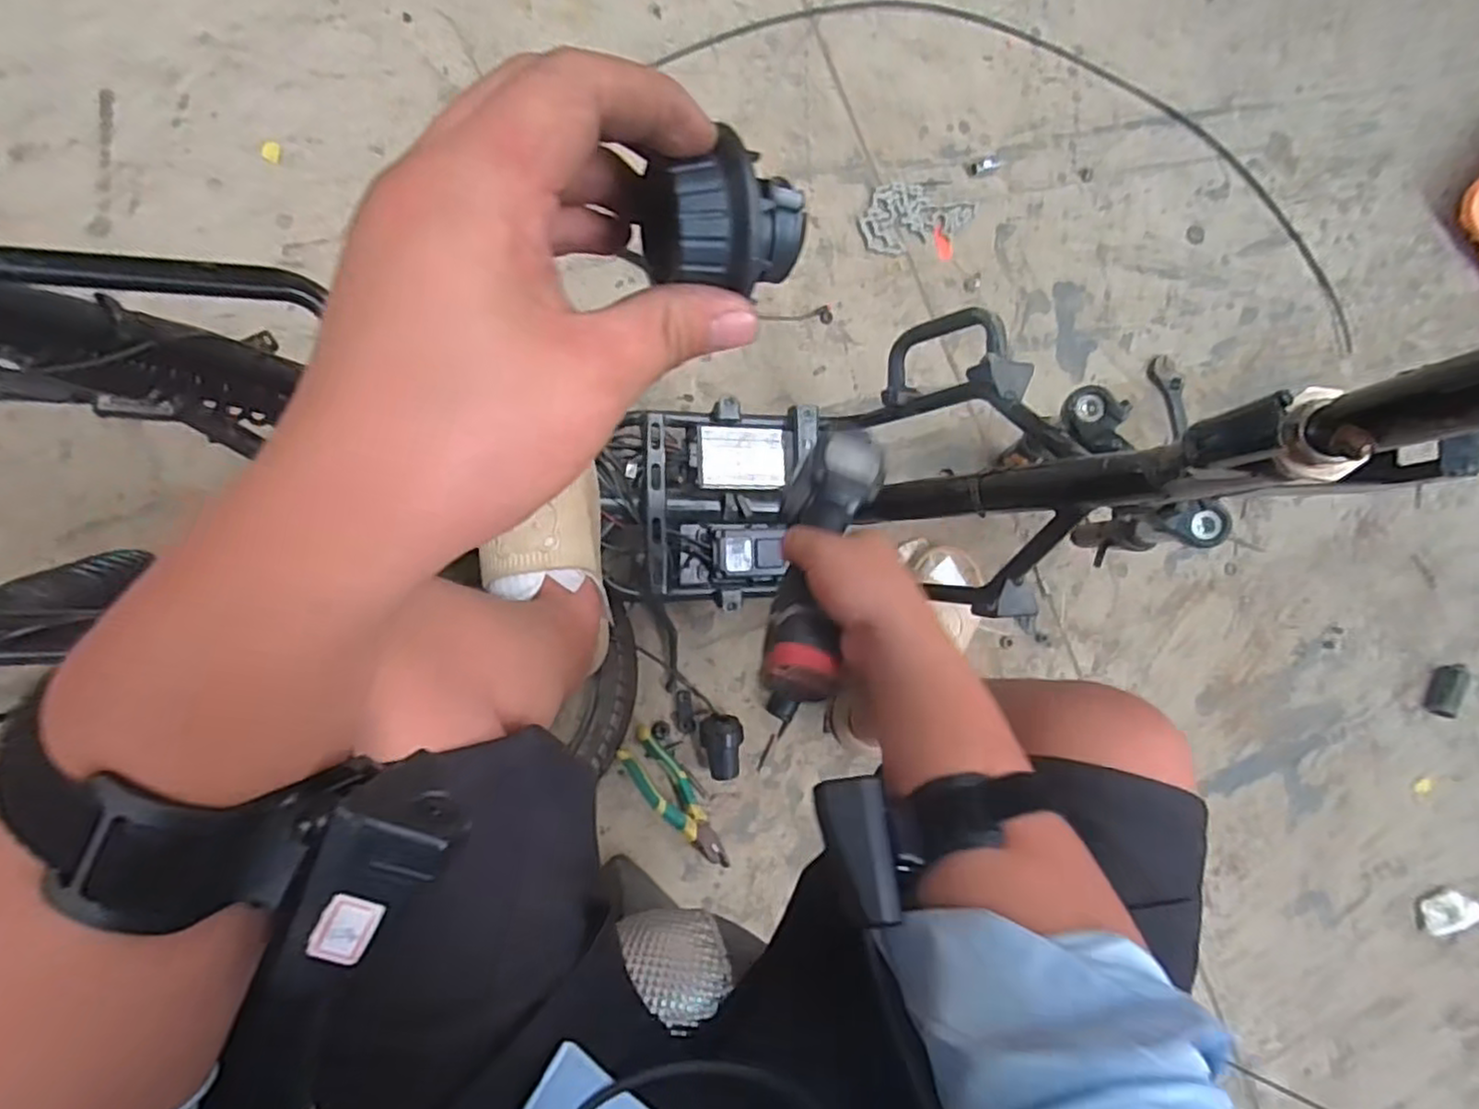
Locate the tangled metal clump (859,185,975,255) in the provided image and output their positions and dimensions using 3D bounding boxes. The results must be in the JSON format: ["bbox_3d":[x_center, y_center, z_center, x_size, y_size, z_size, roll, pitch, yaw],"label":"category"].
[{"bbox_3d":[0.241,-0.474,0.987,0.165,0.004,0.093,-25,91,-10],"label":"tangled metal clump"}]

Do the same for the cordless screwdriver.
[{"bbox_3d":[0.050,0.026,0.494,0.052,0.065,0.228,18,65,-8],"label":"cordless screwdriver"}]

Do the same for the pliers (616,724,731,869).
[{"bbox_3d":[-0.073,0.290,0.843,0.053,0.034,0.184,-39,92,-12],"label":"pliers"}]

